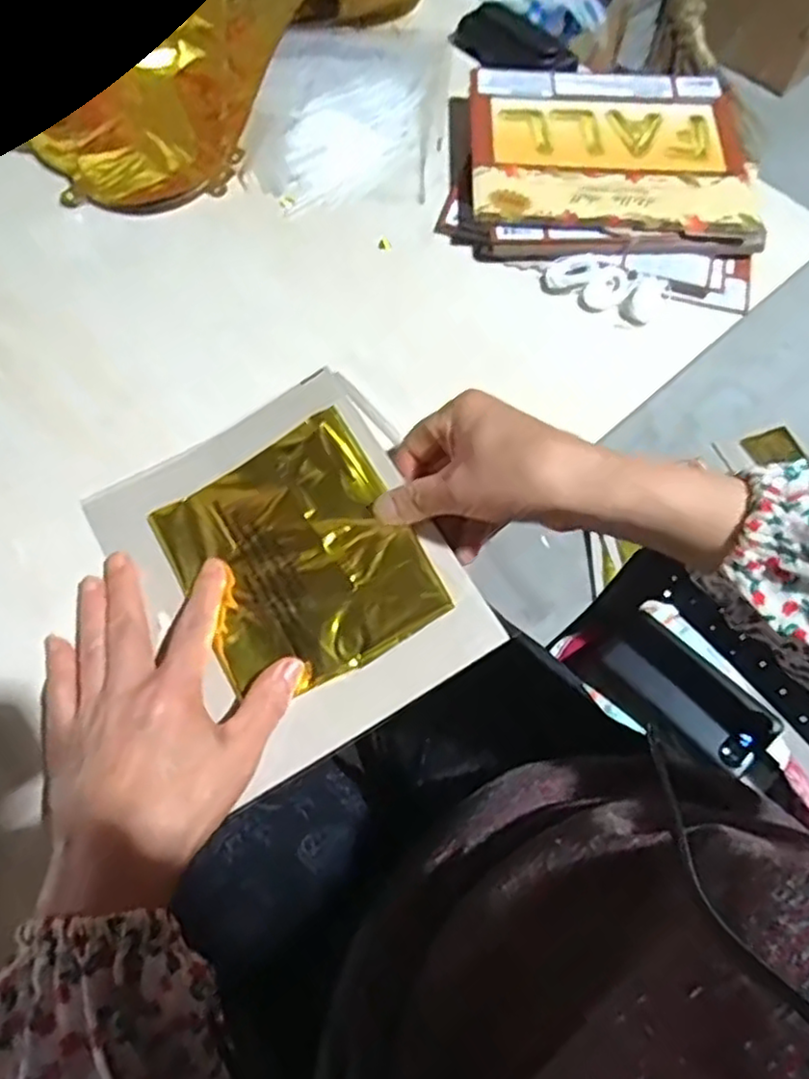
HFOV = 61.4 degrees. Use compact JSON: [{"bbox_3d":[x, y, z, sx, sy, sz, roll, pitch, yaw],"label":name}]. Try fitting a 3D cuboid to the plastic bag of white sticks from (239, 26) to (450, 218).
[{"bbox_3d":[-0.043,-0.342,0.527,0.132,0.037,0.214,8,66,3],"label":"plastic bag of white sticks"}]

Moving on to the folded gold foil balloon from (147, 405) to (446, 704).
[{"bbox_3d":[-0.059,0.010,0.374,0.121,0.007,0.133,-31,73,-4],"label":"folded gold foil balloon"}]

